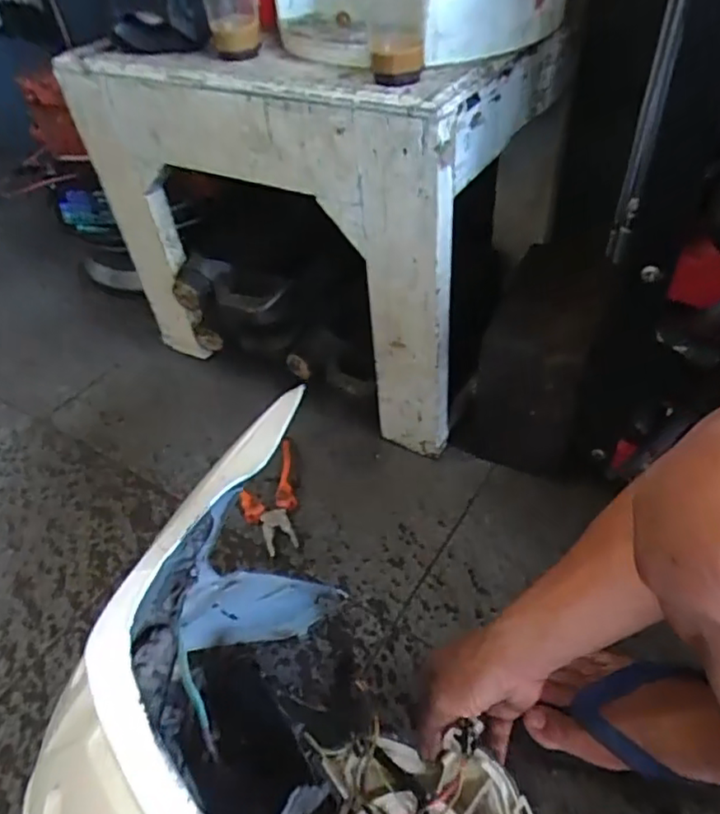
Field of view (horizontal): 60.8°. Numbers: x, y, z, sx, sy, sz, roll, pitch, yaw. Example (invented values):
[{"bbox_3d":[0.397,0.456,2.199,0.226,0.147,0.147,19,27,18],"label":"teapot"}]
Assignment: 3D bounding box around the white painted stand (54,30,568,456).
[{"bbox_3d":[-0.062,-0.247,0.784,0.494,0.401,0.255,23,52,27],"label":"white painted stand"}]

